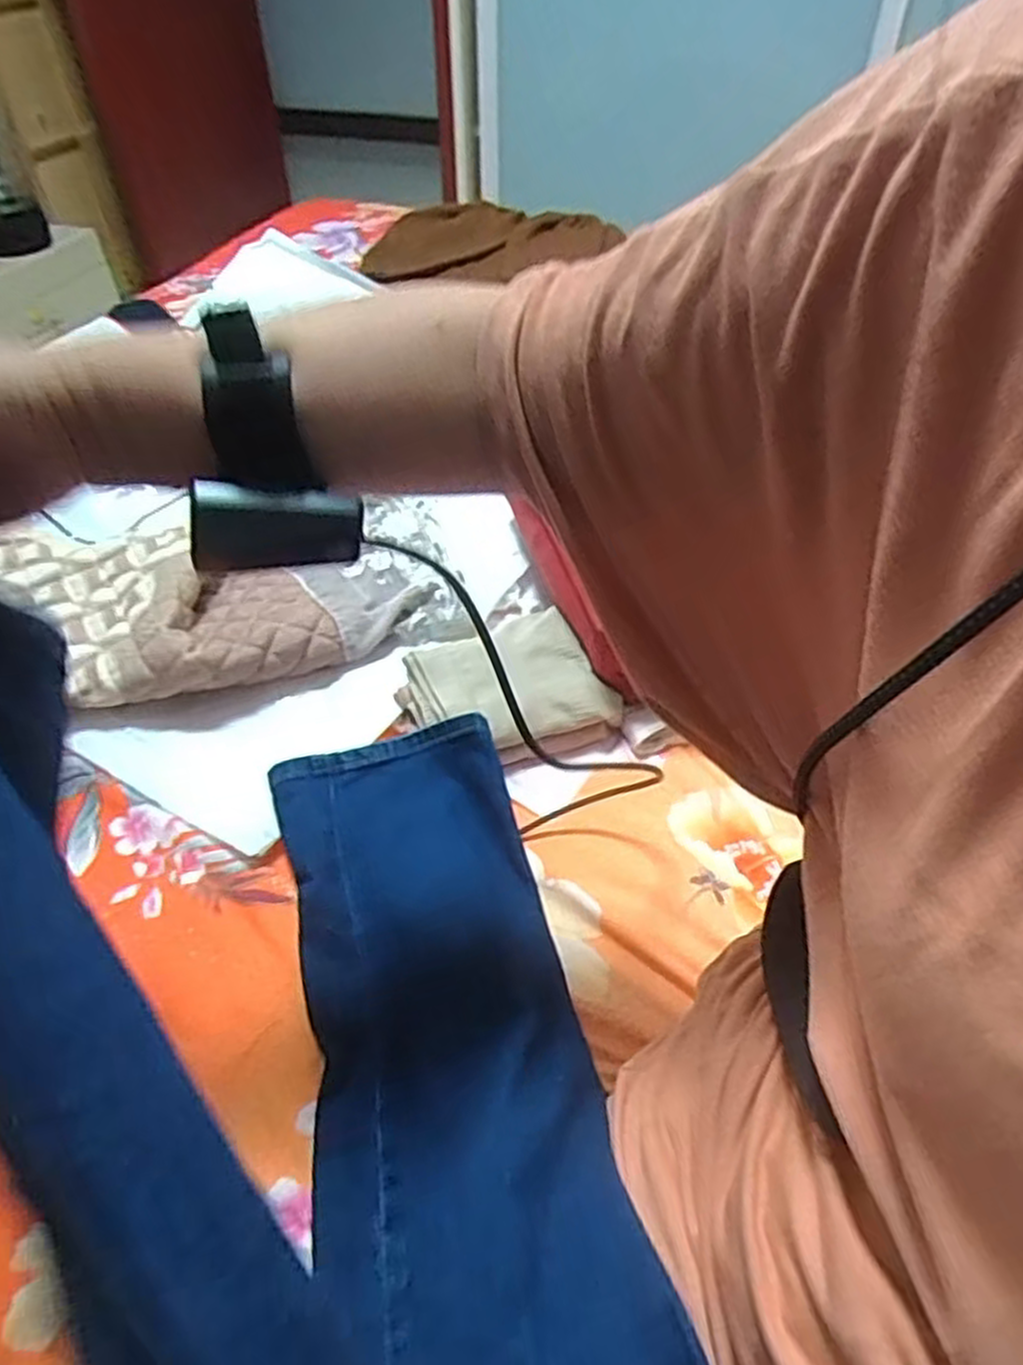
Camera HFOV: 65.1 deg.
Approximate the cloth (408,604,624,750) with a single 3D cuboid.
[{"bbox_3d":[-0.001,-0.006,0.681,0.151,0.029,0.121,-15,47,-14],"label":"cloth"}]

